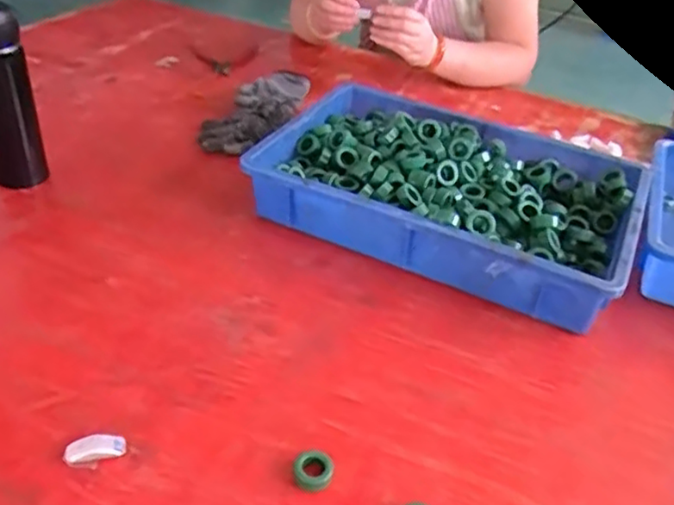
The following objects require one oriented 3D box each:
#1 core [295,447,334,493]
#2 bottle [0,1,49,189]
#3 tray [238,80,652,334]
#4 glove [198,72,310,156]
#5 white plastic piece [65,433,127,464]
[{"bbox_3d":[-0.018,0.171,0.519,0.030,0.010,0.035,5,37,-1],"label":"core"},{"bbox_3d":[-0.393,-0.183,0.779,0.061,0.214,0.054,-4,38,-13],"label":"bottle"},{"bbox_3d":[0.140,-0.081,0.817,0.432,0.079,0.301,19,39,18],"label":"tray"},{"bbox_3d":[-0.114,-0.222,1.012,0.099,0.034,0.273,17,38,15],"label":"glove"},{"bbox_3d":[-0.192,0.155,0.521,0.045,0.012,0.018,-8,39,-17],"label":"white plastic piece"}]

